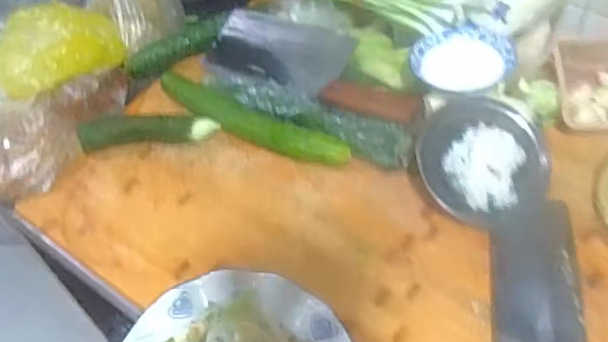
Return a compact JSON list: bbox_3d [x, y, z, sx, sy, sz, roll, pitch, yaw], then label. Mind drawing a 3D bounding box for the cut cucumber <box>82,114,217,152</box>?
[{"bbox_3d":[-0.186,-0.048,0.758,0.162,0.036,0.025,-2,53,0],"label":"cut cucumber"}]

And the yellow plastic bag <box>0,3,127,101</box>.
[{"bbox_3d":[-0.315,-0.157,0.809,0.109,0.062,0.153,32,60,23],"label":"yellow plastic bag"}]

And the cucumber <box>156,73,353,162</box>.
[{"bbox_3d":[-0.072,-0.063,0.755,0.264,0.031,0.050,28,58,21],"label":"cucumber"}]

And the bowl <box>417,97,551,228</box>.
[{"bbox_3d":[0.190,-0.010,0.678,0.133,0.038,0.127,18,84,11],"label":"bowl"}]

